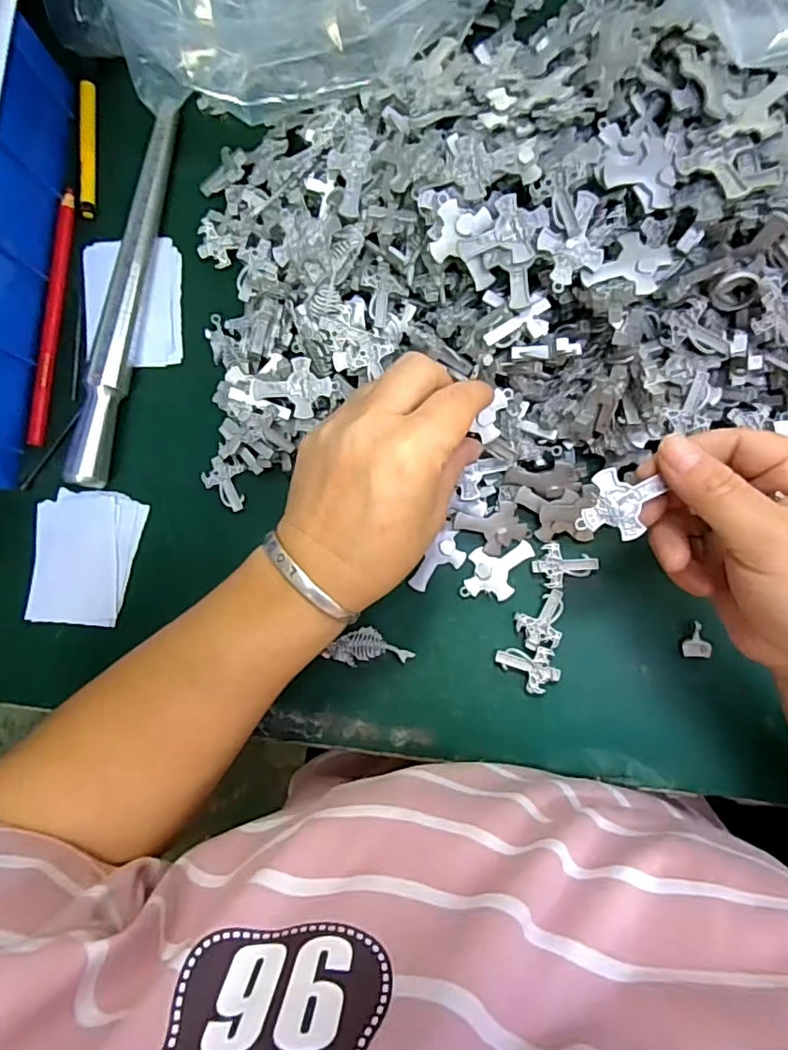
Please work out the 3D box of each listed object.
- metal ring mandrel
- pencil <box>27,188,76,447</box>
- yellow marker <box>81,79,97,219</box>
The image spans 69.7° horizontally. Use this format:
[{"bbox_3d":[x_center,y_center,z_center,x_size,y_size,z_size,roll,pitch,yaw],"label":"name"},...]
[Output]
[{"bbox_3d":[-0.159,-0.141,0.339,0.017,0.021,0.238,10,86,7],"label":"metal ring mandrel"},{"bbox_3d":[-0.211,-0.128,0.350,0.010,0.004,0.158,7,86,-19],"label":"pencil"},{"bbox_3d":[-0.193,-0.236,0.356,0.008,0.007,0.088,-3,85,6],"label":"yellow marker"}]

